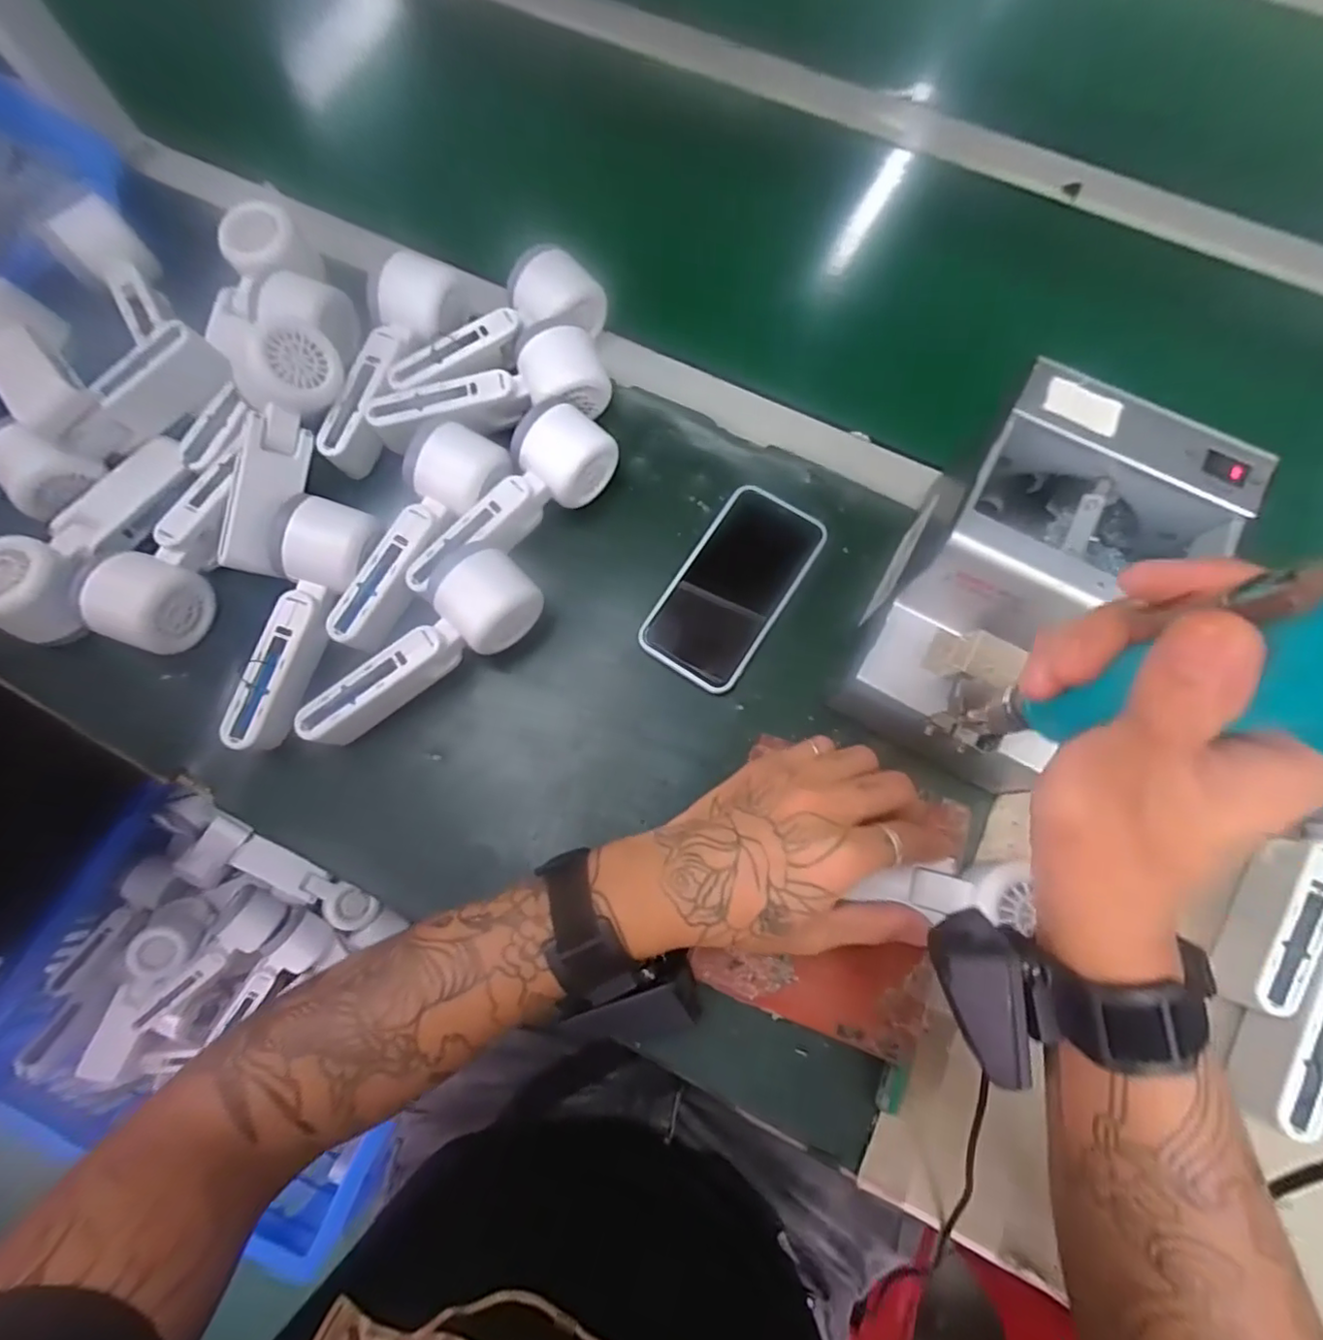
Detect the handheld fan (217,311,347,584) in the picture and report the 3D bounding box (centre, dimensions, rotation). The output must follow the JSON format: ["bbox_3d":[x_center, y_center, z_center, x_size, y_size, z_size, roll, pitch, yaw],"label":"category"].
[{"bbox_3d":[-0.262,-0.150,0.414,0.067,0.043,0.169,15,90,4],"label":"handheld fan"}]

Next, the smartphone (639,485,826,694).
[{"bbox_3d":[0.050,-0.058,0.436,0.076,0.012,0.145,32,77,10],"label":"smartphone"}]

